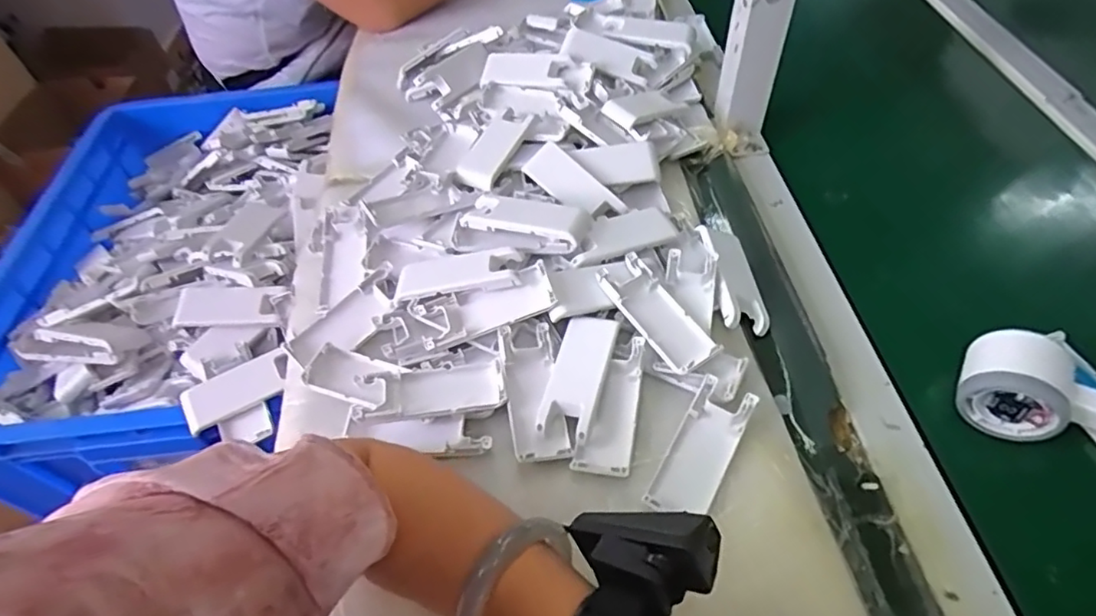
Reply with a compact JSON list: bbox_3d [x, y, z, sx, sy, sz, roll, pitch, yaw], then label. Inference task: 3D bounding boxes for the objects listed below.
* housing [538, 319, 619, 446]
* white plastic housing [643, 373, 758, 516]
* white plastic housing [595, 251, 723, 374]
[{"bbox_3d":[0.022,0.048,0.427,0.038,0.010,0.097,13,55,14],"label":"housing"},{"bbox_3d":[0.102,0.093,0.386,0.039,0.014,0.098,24,58,22],"label":"white plastic housing"},{"bbox_3d":[0.081,0.003,0.439,0.042,0.016,0.101,-29,55,-16],"label":"white plastic housing"}]

